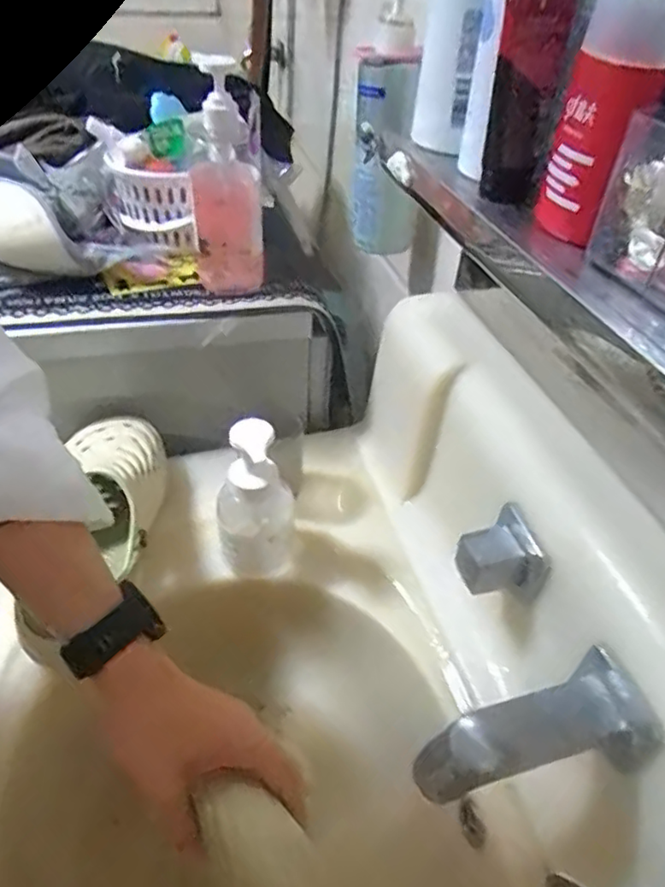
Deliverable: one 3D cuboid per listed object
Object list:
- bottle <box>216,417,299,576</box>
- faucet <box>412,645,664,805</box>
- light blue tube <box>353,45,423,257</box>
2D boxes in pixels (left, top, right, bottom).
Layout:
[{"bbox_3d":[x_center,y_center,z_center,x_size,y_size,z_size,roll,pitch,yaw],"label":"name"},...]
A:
[{"bbox_3d":[-0.068,0.051,0.539,0.068,0.157,0.055,-2,43,-7],"label":"bottle"},{"bbox_3d":[0.115,0.173,0.345,0.123,0.047,0.056,-15,46,-20],"label":"faucet"},{"bbox_3d":[0.059,-0.295,0.628,0.074,0.178,0.059,20,45,17],"label":"light blue tube"}]

